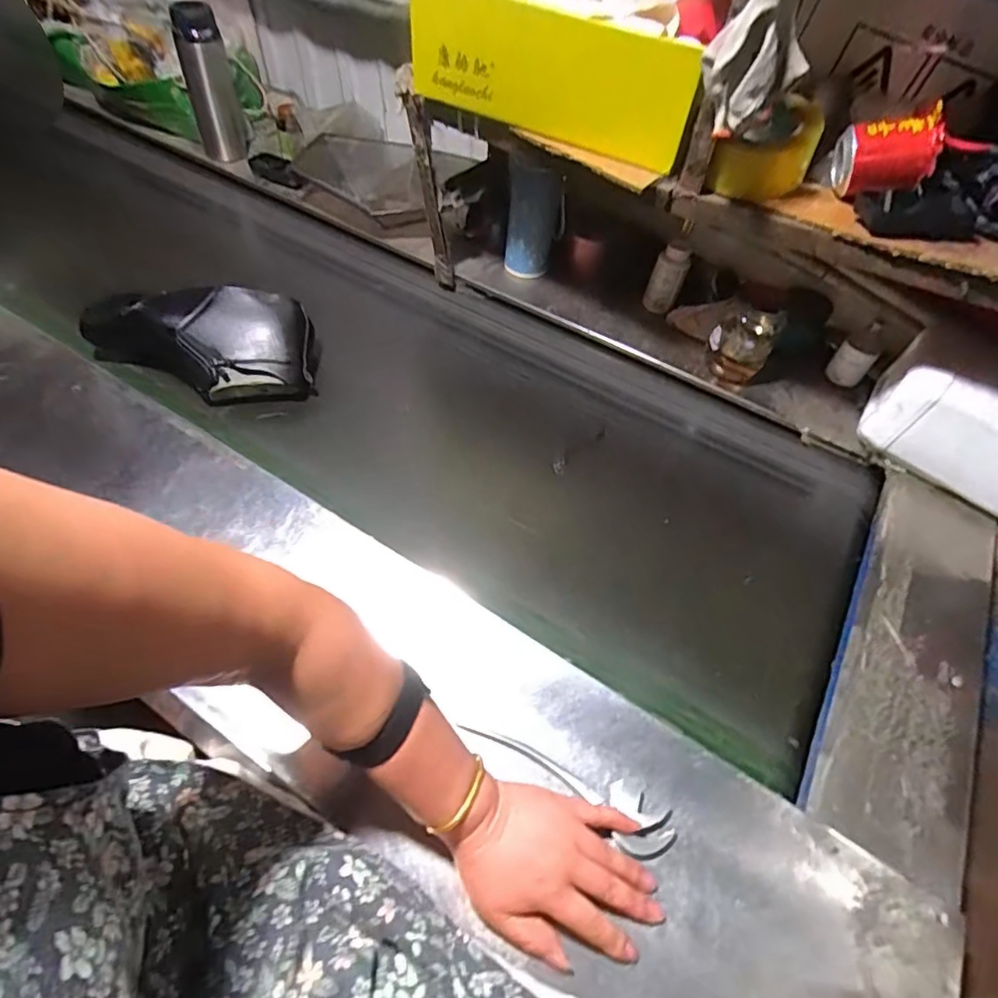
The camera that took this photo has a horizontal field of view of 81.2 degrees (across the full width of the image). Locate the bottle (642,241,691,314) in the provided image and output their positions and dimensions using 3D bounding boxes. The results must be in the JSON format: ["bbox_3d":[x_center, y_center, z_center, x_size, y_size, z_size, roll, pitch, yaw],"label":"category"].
[{"bbox_3d":[0.258,-0.338,0.896,0.047,0.103,0.042,31,37,18],"label":"bottle"}]

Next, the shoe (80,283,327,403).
[{"bbox_3d":[-0.390,-0.202,0.758,0.274,0.100,0.117,-1,54,-4],"label":"shoe"}]

